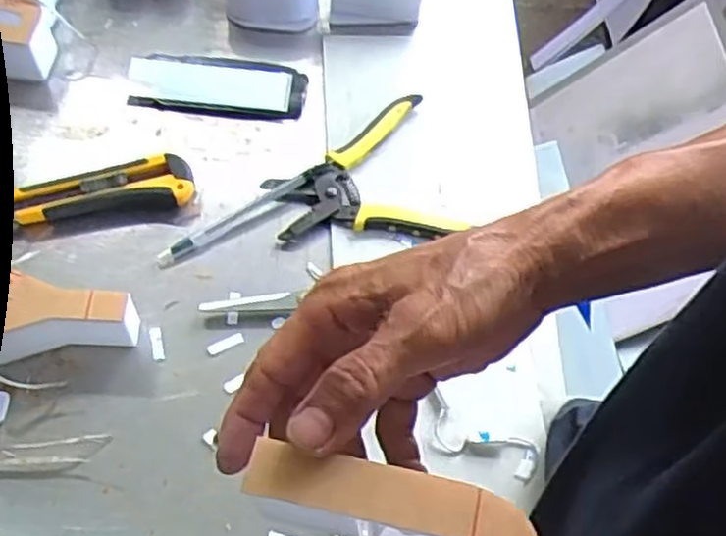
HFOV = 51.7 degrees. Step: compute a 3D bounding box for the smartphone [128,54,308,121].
[{"bbox_3d":[-0.123,-0.155,0.637,0.147,0.011,0.059,7,60,0],"label":"smartphone"}]

